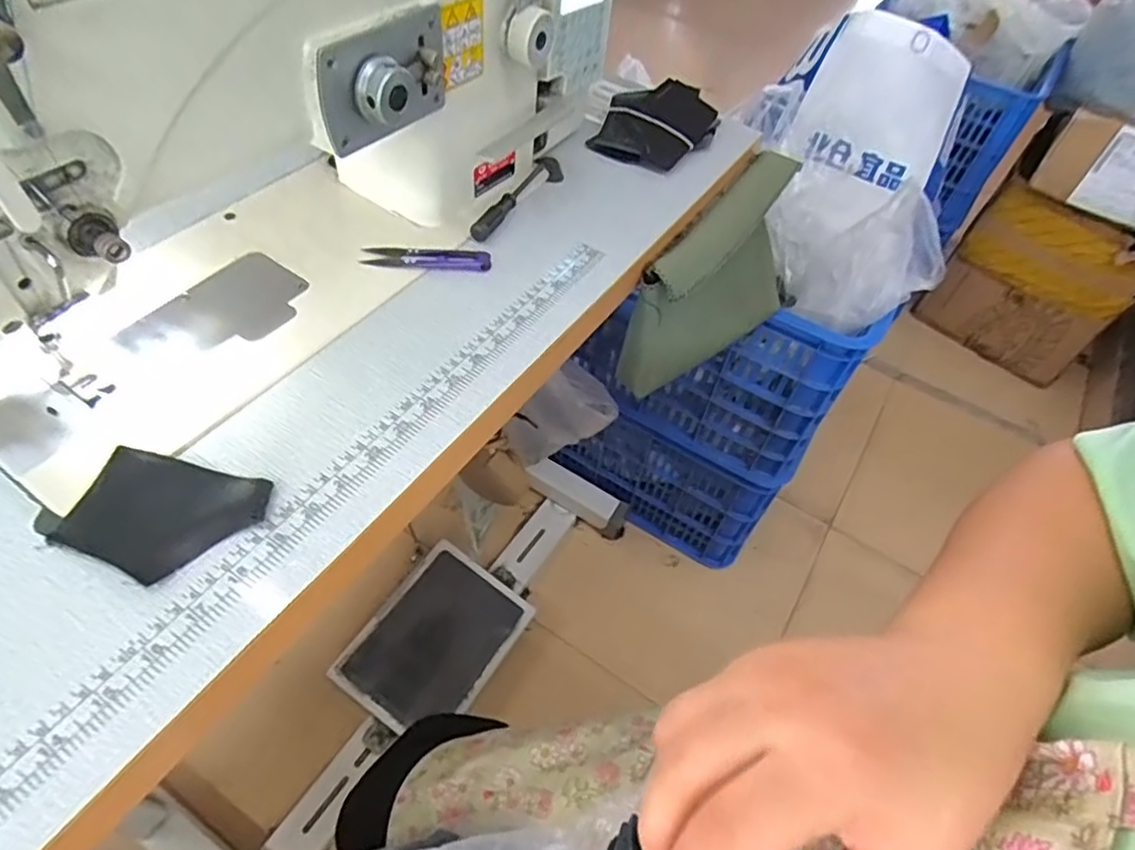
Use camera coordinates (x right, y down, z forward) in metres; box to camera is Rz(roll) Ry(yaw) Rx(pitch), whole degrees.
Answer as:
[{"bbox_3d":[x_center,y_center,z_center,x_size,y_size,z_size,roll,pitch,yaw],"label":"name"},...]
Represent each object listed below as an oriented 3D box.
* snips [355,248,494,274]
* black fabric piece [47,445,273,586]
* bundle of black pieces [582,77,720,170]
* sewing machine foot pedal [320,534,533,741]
[{"bbox_3d":[-0.113,-0.134,0.508,0.101,0.006,0.025,3,53,-3],"label":"snips"},{"bbox_3d":[-0.226,0.051,0.353,0.093,0.012,0.068,11,53,3],"label":"black fabric piece"},{"bbox_3d":[0.088,-0.304,0.635,0.103,0.034,0.111,25,55,13],"label":"bundle of black pieces"},{"bbox_3d":[-0.209,0.345,1.012,0.199,0.030,0.267,38,57,1],"label":"sewing machine foot pedal"}]

